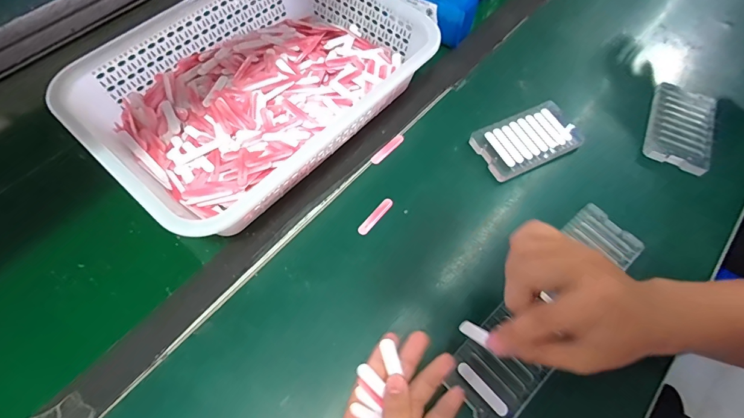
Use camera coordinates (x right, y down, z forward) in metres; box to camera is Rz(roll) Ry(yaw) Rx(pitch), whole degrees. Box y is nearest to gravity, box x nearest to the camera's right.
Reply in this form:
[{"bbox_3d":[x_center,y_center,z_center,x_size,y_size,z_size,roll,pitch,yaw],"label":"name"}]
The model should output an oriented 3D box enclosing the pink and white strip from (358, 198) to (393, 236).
[{"bbox_3d":[0.004,0.008,0.416,0.011,0.004,0.051,36,67,17],"label":"pink and white strip"}]

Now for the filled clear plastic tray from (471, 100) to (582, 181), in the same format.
[{"bbox_3d":[0.185,-0.082,0.463,0.124,0.014,0.068,-24,65,-13],"label":"filled clear plastic tray"}]

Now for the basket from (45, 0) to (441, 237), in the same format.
[{"bbox_3d":[-0.129,-0.143,0.449,0.240,0.080,0.349,39,68,18],"label":"basket"}]

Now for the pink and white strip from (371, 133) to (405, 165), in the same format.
[{"bbox_3d":[0.019,-0.071,0.456,0.011,0.004,0.052,39,68,18],"label":"pink and white strip"}]

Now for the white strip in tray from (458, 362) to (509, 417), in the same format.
[{"bbox_3d":[0.094,0.153,0.333,0.011,0.004,0.051,-39,69,-19],"label":"white strip in tray"}]

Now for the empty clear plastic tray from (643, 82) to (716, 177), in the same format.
[{"bbox_3d":[0.380,-0.104,0.482,0.067,0.010,0.126,25,64,12],"label":"empty clear plastic tray"}]

